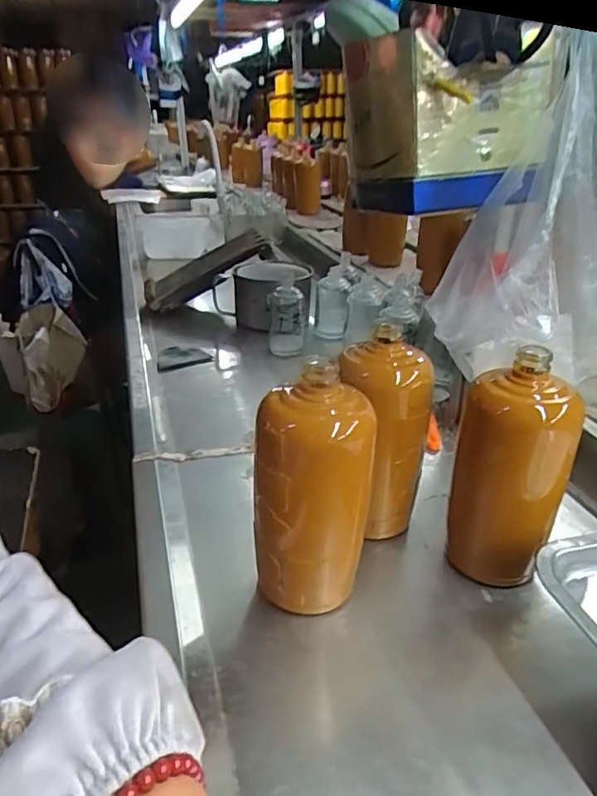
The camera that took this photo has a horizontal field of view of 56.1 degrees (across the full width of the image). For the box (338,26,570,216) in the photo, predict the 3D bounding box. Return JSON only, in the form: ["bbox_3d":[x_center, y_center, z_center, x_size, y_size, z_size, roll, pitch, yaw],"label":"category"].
[{"bbox_3d":[0.132,-0.244,0.507,0.155,0.126,0.125,-11,28,-15],"label":"box"}]

